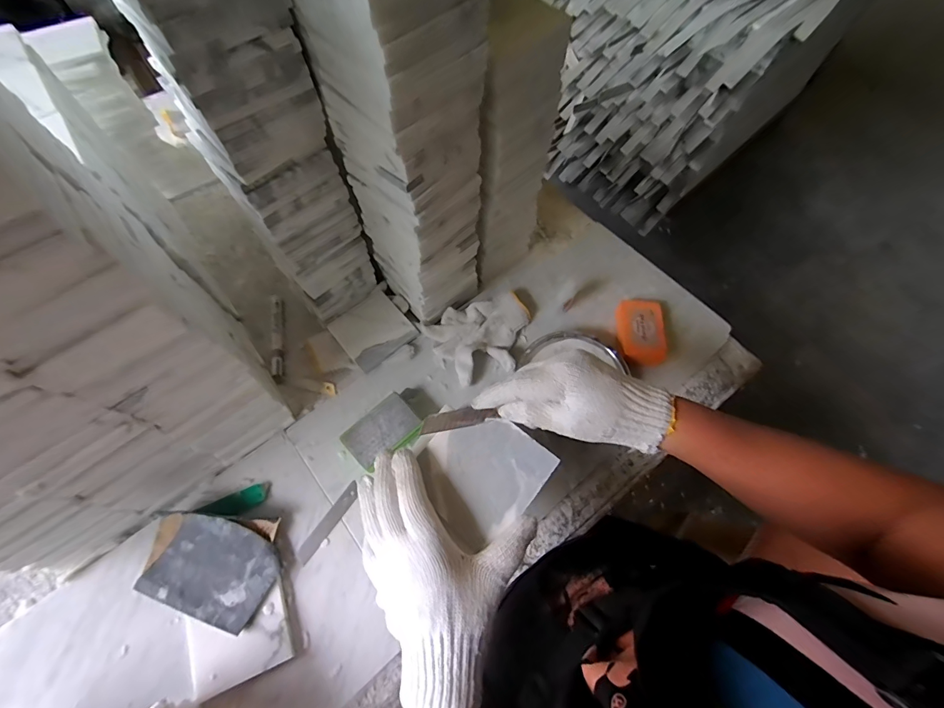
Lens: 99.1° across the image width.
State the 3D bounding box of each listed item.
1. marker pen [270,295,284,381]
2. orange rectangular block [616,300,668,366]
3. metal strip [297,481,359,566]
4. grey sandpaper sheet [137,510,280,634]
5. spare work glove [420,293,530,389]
[{"bbox_3d":[-0.300,-0.029,0.618,0.015,0.014,0.150,-11,62,-5],"label":"marker pen"},{"bbox_3d":[0.252,-0.029,0.599,0.061,0.032,0.104,1,63,-2],"label":"orange rectangular block"},{"bbox_3d":[-0.179,0.212,0.504,0.020,0.004,0.102,30,73,24],"label":"metal strip"},{"bbox_3d":[-0.307,0.247,0.471,0.156,0.015,0.095,16,64,9],"label":"grey sandpaper sheet"},{"bbox_3d":[0.017,-0.022,0.592,0.158,0.036,0.115,-16,63,-7],"label":"spare work glove"}]

